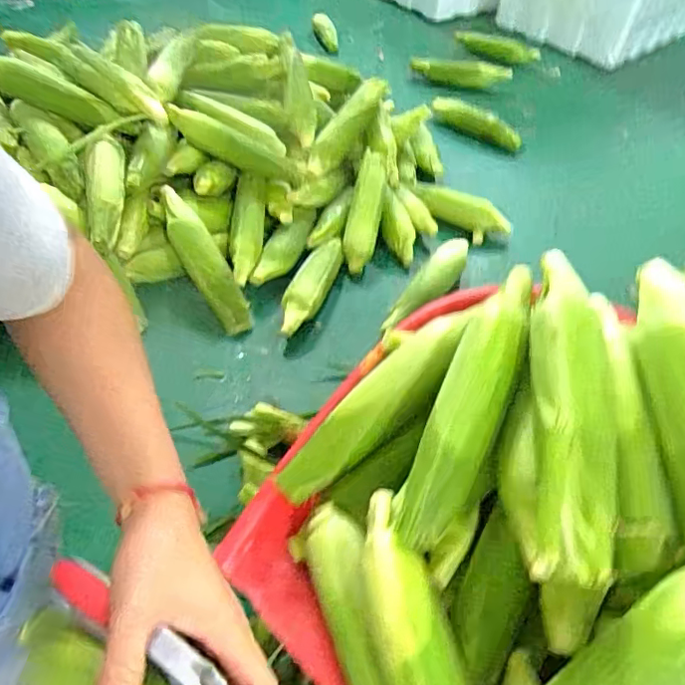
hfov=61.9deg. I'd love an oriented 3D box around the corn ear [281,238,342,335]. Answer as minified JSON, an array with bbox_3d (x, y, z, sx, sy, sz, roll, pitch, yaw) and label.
[{"bbox_3d":[-0.045,-0.089,0.901,0.051,0.057,0.214,18,47,11],"label":"corn ear"}]

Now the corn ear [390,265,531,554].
[{"bbox_3d":[0.105,0.047,0.459,0.054,0.040,0.244,22,75,15],"label":"corn ear"}]

